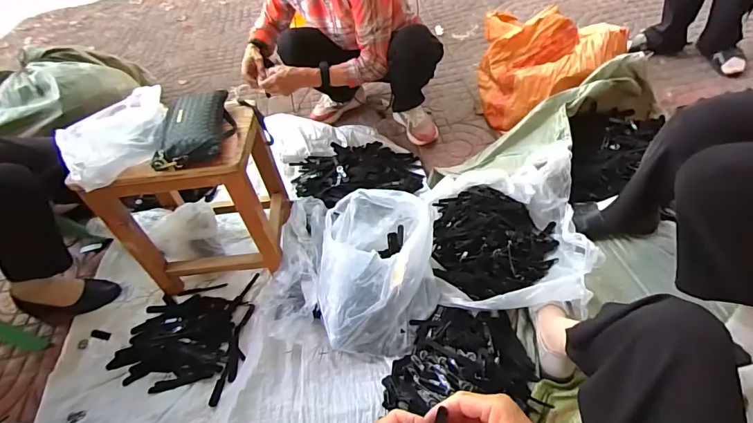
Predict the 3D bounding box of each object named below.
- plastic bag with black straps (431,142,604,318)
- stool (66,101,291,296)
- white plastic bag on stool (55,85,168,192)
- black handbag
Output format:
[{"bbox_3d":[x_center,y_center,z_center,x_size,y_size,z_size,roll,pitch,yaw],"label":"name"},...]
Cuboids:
[{"bbox_3d":[0.300,0.052,0.956,0.340,0.144,0.370,-4,50,3],"label":"plastic bag with black straps"},{"bbox_3d":[-0.389,-0.016,0.947,0.317,0.375,0.226,-8,50,0],"label":"stool"},{"bbox_3d":[-0.519,-0.166,0.808,0.199,0.102,0.251,-20,51,-10],"label":"white plastic bag on stool"},{"bbox_3d":[-0.346,-0.165,0.794,0.131,0.064,0.199,-10,50,-2],"label":"black handbag"}]

